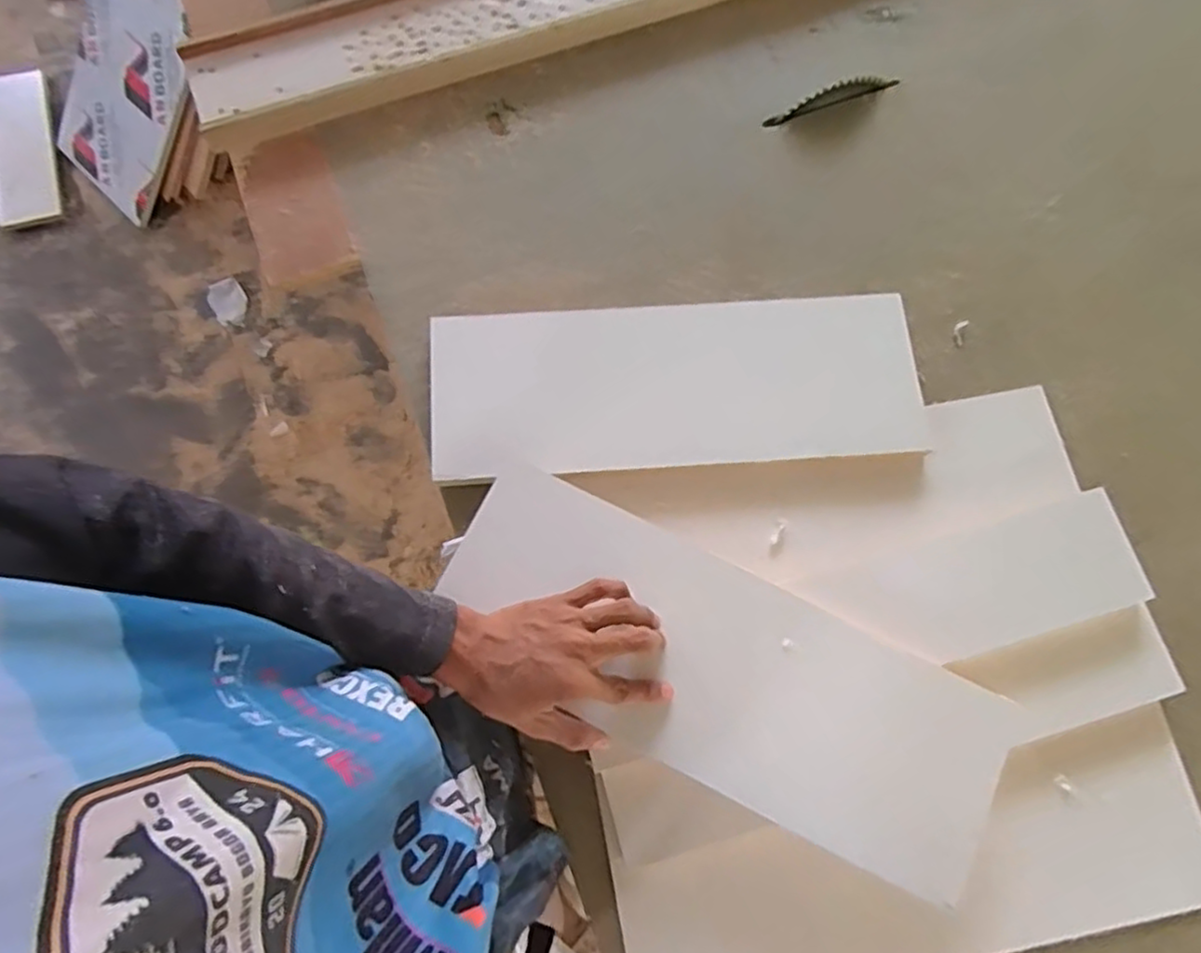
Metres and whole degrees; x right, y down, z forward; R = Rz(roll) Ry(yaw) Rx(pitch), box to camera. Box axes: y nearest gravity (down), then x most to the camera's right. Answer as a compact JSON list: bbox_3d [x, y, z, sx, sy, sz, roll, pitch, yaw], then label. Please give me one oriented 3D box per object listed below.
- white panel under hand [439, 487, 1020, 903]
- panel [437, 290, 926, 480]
[{"bbox_3d":[0.088,0.155,0.533,0.442,0.022,0.151,25,80,5],"label":"white panel under hand"},{"bbox_3d":[0.068,-0.084,0.621,0.435,0.011,0.157,-4,77,-1],"label":"panel"}]

